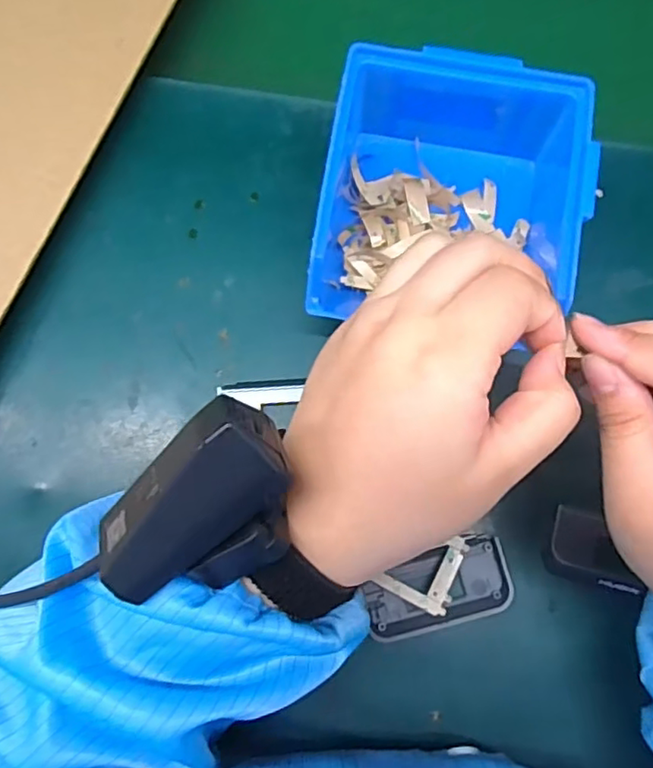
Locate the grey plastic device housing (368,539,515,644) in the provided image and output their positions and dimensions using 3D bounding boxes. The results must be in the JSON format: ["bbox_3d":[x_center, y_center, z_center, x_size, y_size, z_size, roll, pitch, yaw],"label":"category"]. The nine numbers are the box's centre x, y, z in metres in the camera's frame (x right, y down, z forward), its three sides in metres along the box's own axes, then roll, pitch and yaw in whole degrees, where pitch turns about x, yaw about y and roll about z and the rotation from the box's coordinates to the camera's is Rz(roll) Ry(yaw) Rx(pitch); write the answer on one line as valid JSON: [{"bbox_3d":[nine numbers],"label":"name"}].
[{"bbox_3d":[0.057,0.103,0.305,0.071,0.010,0.036,-15,78,-4],"label":"grey plastic device housing"}]

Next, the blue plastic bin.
[{"bbox_3d":[0.065,-0.097,0.315,0.128,0.066,0.149,9,77,2],"label":"blue plastic bin"}]

